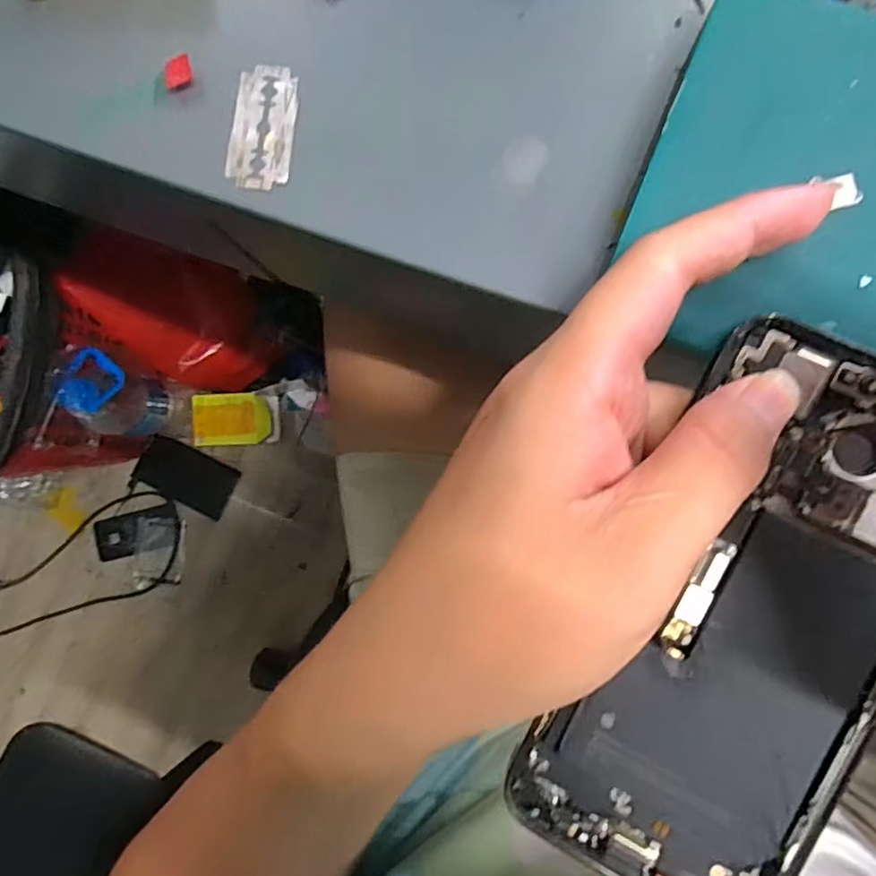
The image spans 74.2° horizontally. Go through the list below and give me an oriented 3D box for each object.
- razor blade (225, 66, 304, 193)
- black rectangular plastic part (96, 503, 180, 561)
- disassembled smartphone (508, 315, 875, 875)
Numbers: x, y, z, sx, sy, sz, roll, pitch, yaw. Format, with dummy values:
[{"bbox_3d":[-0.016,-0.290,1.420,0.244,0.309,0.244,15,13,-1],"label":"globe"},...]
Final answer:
[{"bbox_3d":[-0.059,-0.106,0.197,0.022,0.004,0.042,7,87,3],"label":"razor blade"},{"bbox_3d":[-0.493,0.156,0.951,0.141,0.012,0.069,-15,89,7],"label":"black rectangular plastic part"},{"bbox_3d":[0.086,0.053,0.159,0.075,0.008,0.159,25,94,6],"label":"disassembled smartphone"}]

